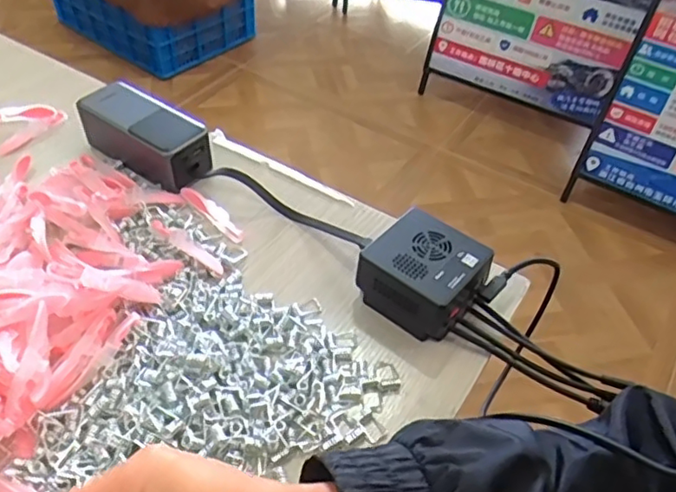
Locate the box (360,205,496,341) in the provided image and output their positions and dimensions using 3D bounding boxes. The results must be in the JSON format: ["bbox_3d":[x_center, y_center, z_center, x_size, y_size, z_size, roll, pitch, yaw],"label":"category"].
[{"bbox_3d":[0.064,0.023,0.454,0.079,0.052,0.073,30,52,23],"label":"box"}]

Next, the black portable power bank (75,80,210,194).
[{"bbox_3d":[-0.187,-0.108,0.565,0.137,0.043,0.058,30,52,23],"label":"black portable power bank"}]

